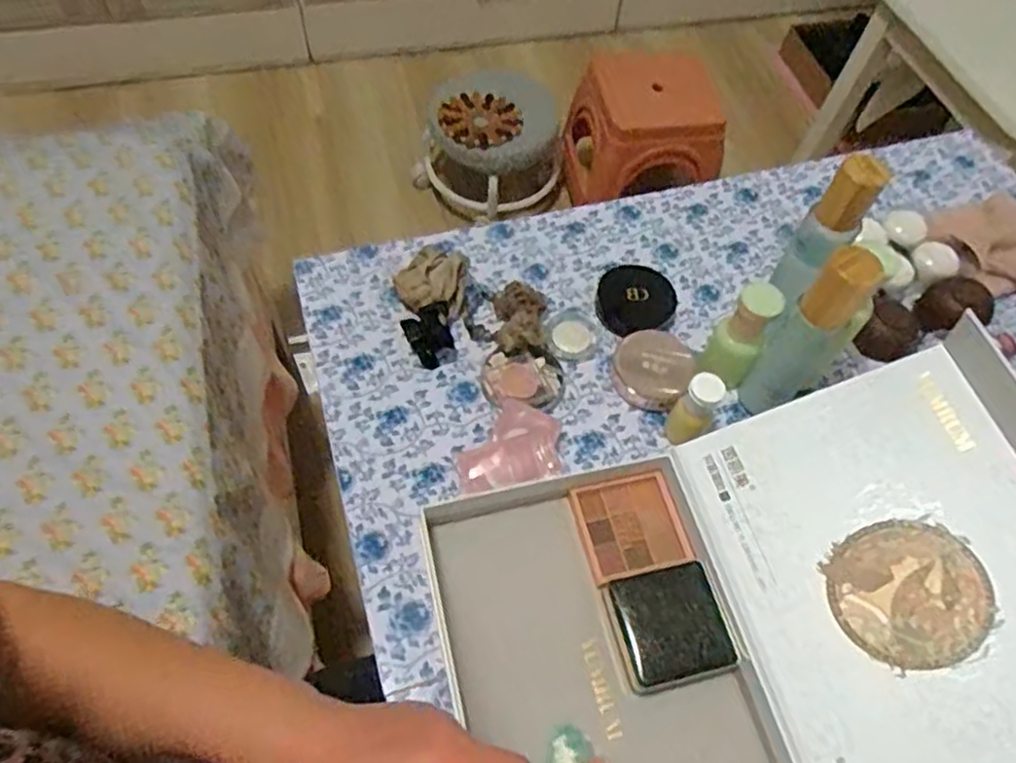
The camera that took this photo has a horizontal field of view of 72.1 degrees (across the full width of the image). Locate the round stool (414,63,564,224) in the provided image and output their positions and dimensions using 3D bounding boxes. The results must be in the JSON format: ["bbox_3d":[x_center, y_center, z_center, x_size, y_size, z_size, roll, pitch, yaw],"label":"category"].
[{"bbox_3d":[-0.036,-0.469,1.387,0.234,0.219,0.235,-34,67,-21],"label":"round stool"}]

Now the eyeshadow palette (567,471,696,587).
[{"bbox_3d":[0.091,0.108,0.517,0.073,0.017,0.074,-12,61,-11],"label":"eyeshadow palette"}]

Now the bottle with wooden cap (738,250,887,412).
[{"bbox_3d":[0.219,-0.029,0.524,0.048,0.169,0.044,31,62,14],"label":"bottle with wooden cap"}]

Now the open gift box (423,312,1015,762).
[{"bbox_3d":[0.175,0.152,0.436,0.396,0.145,0.286,-12,61,-11],"label":"open gift box"}]

